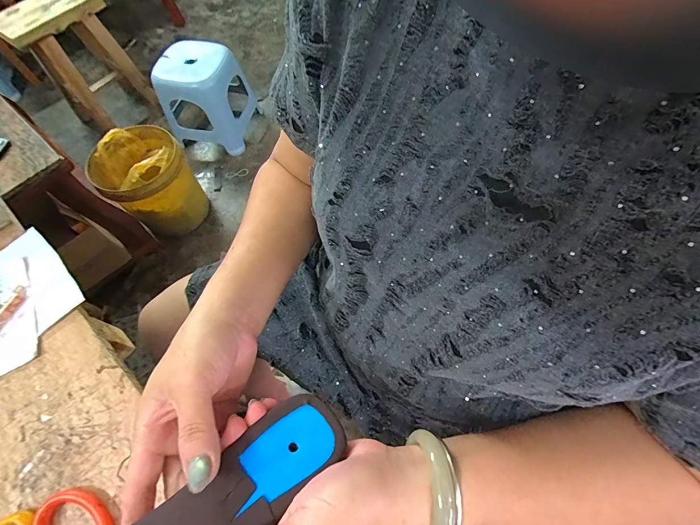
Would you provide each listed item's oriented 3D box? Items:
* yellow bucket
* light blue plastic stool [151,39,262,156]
[{"bbox_3d":[-0.658,-0.259,1.123,0.243,0.310,0.265,-1,63,2],"label":"yellow bucket"},{"bbox_3d":[-0.567,-0.662,1.315,0.290,0.313,0.301,14,65,9],"label":"light blue plastic stool"}]

